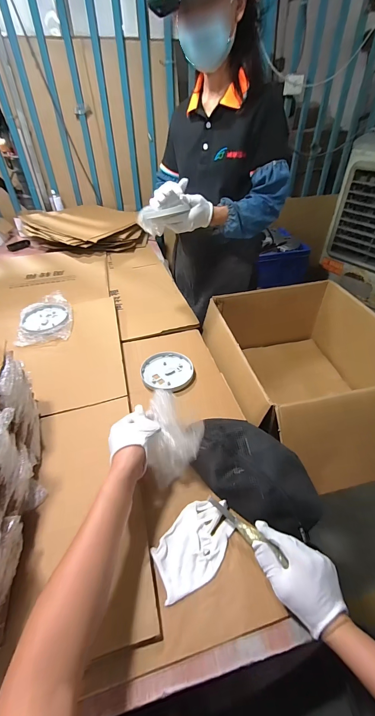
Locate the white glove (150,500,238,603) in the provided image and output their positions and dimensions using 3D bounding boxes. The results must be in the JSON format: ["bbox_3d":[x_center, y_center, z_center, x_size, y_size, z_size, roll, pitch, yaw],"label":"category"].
[{"bbox_3d":[0.012,0.306,0.474,0.090,0.011,0.149,30,50,31],"label":"white glove"}]

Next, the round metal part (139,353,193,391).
[{"bbox_3d":[-0.055,0.031,0.777,0.134,0.015,0.134,-1,42,1],"label":"round metal part"}]

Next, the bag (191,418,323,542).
[{"bbox_3d":[0.114,0.197,0.536,0.142,0.065,0.268,-32,50,-30],"label":"bag"}]

